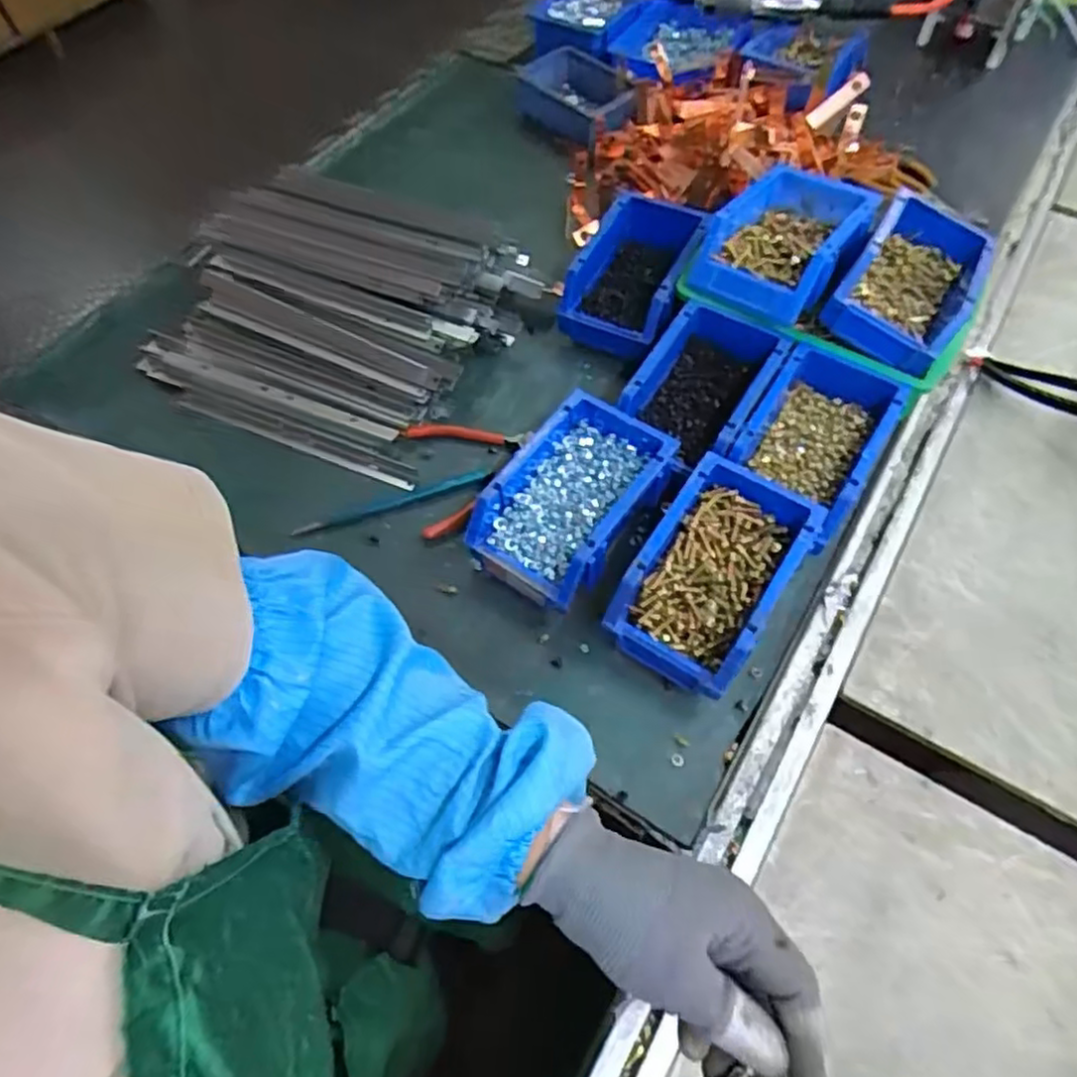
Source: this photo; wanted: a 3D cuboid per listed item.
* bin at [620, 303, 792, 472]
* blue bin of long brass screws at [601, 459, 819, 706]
[{"bbox_3d":[0.144,-0.133,0.603,0.096,0.058,0.142,28,64,16],"label":"bin"},{"bbox_3d":[0.132,0.030,0.525,0.103,0.073,0.165,30,64,18],"label":"blue bin of long brass screws"}]

